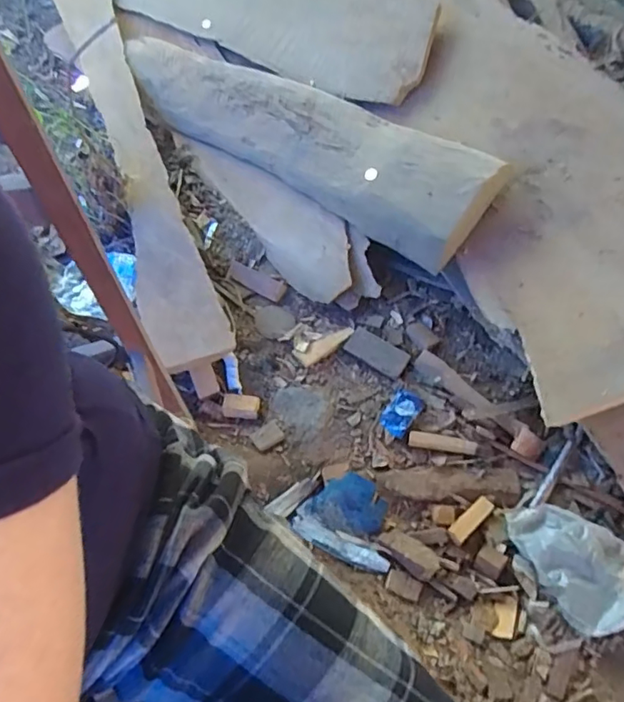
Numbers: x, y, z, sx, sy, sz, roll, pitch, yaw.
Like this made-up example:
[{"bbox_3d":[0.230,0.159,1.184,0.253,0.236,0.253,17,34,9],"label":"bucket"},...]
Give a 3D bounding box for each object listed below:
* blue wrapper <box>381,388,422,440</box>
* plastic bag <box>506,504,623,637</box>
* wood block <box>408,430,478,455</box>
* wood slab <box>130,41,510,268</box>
[{"bbox_3d":[0.191,0.131,1.187,0.062,0.007,0.108,32,64,19],"label":"blue wrapper"},{"bbox_3d":[0.475,0.371,0.995,0.168,0.058,0.240,-29,62,-15],"label":"plastic bag"},{"bbox_3d":[0.270,0.191,1.145,0.137,0.008,0.034,9,59,7],"label":"wood block"},{"bbox_3d":[-0.113,-0.636,1.542,1.336,0.071,0.294,35,96,29],"label":"wood slab"}]

